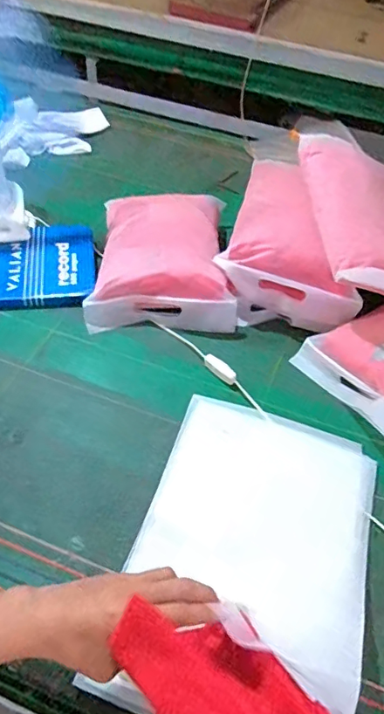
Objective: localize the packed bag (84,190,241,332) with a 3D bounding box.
[{"bbox_3d":[-0.047,-0.174,0.880,0.234,0.082,0.288,3,49,-2],"label":"packed bag"}]

